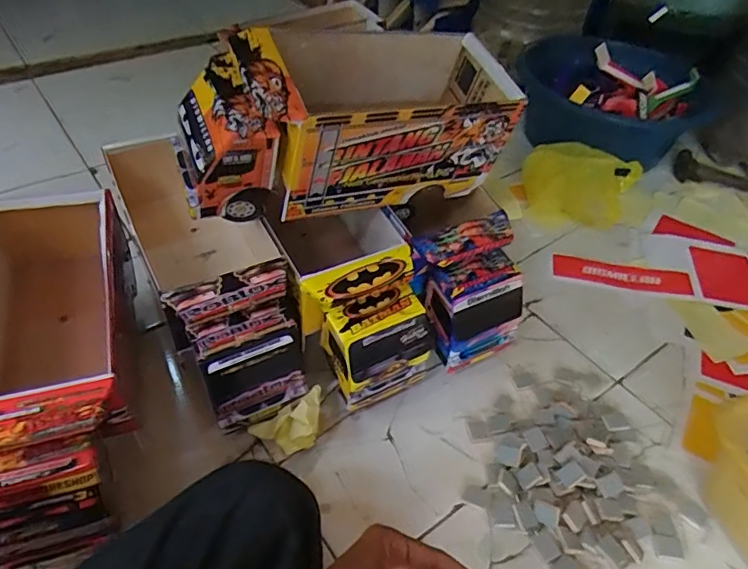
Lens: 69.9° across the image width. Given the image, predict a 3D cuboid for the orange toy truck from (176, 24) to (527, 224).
[{"bbox_3d":[-0.022,-0.161,0.568,0.337,0.171,0.152,-18,50,-21],"label":"orange toy truck"}]

